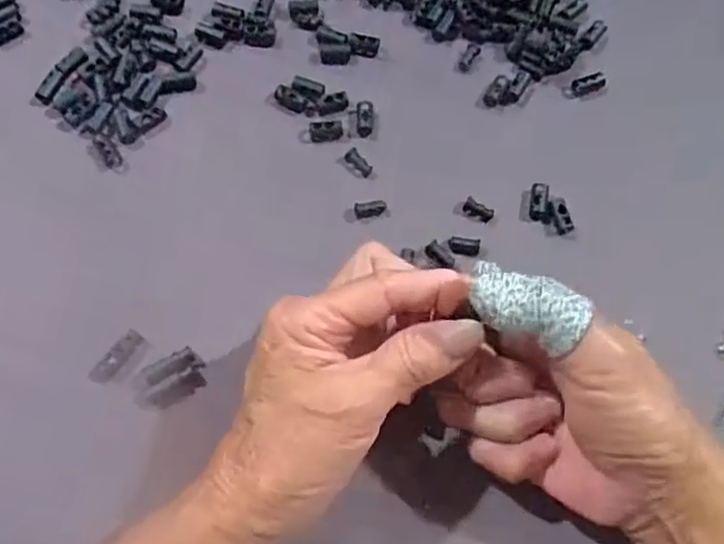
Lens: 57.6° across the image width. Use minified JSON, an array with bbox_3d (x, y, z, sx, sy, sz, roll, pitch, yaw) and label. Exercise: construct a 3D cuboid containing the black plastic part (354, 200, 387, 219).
[{"bbox_3d":[0.005,-0.033,0.352,0.017,0.004,0.008,-7,70,-6],"label":"black plastic part"}]

